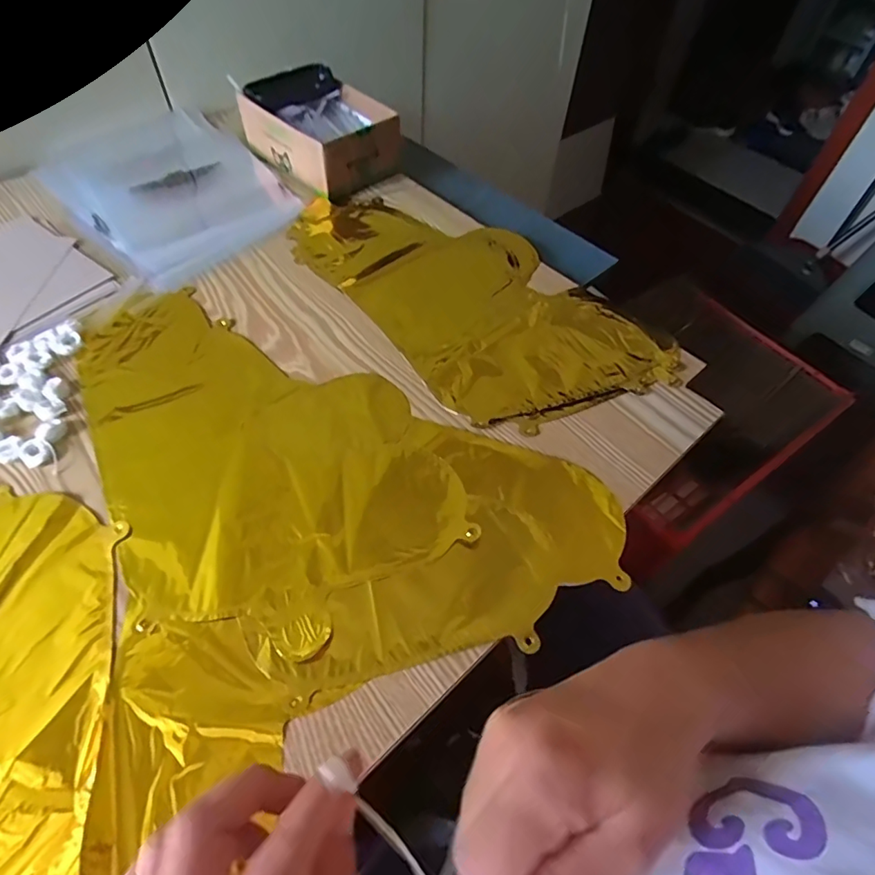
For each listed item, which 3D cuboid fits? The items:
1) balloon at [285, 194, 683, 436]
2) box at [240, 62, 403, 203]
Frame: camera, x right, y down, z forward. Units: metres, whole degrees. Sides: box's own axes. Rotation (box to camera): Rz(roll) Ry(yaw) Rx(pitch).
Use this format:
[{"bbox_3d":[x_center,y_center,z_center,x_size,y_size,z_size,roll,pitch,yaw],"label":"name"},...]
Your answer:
[{"bbox_3d":[0.022,-0.159,0.554,0.221,0.012,0.424,-36,63,-25],"label":"balloon"},{"bbox_3d":[-0.147,-0.389,0.669,0.131,0.071,0.181,-38,64,-26],"label":"box"}]

